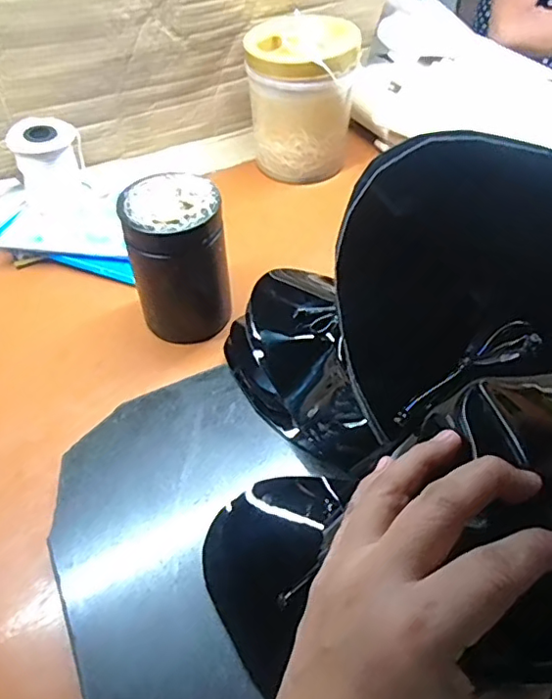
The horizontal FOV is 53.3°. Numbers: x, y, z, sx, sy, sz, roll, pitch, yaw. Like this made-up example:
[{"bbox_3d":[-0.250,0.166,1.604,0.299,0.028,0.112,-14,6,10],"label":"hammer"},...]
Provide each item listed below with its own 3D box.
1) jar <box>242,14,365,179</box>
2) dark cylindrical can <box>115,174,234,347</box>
[{"bbox_3d":[0.036,-0.333,0.747,0.127,0.175,0.126,-1,49,1],"label":"jar"},{"bbox_3d":[-0.098,-0.087,0.552,0.092,0.153,0.086,-1,49,1],"label":"dark cylindrical can"}]

